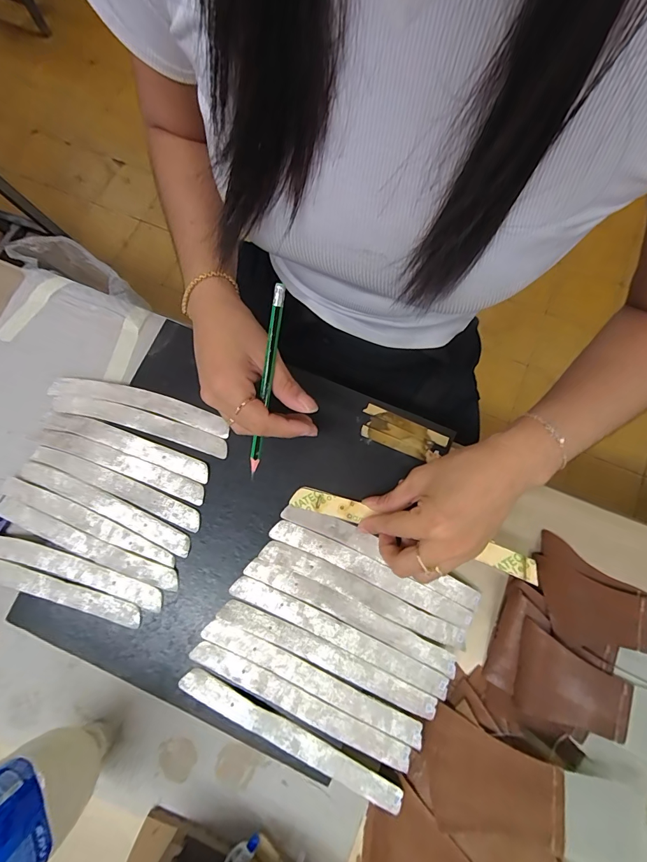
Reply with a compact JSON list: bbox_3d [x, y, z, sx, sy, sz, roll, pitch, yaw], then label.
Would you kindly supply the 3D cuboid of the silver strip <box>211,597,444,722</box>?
[{"bbox_3d":[0.003,0.184,0.309,0.188,0.004,0.021,23,77,6],"label":"silver strip"}]

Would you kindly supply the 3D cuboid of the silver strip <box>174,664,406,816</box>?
[{"bbox_3d":[-0.027,0.240,0.296,0.188,0.004,0.019,27,78,7],"label":"silver strip"}]

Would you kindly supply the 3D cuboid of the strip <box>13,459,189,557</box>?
[{"bbox_3d":[-0.205,0.067,0.354,0.189,0.021,0.023,22,77,6],"label":"strip"}]

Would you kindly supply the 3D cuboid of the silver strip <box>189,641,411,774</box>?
[{"bbox_3d":[-0.018,0.217,0.301,0.188,0.004,0.020,25,78,7],"label":"silver strip"}]

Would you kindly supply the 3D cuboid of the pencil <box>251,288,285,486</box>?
[{"bbox_3d":[-0.044,-0.035,0.287,0.009,0.005,0.146,12,101,4],"label":"pencil"}]

